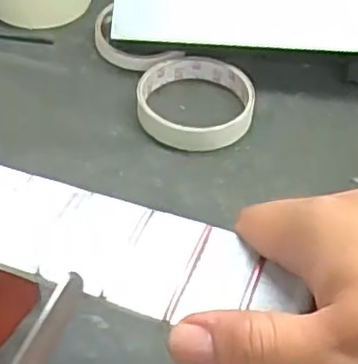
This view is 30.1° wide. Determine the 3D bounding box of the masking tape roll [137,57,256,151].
[{"bbox_3d":[0.012,-0.058,0.484,0.083,0.018,0.081,1,47,-1],"label":"masking tape roll"}]

